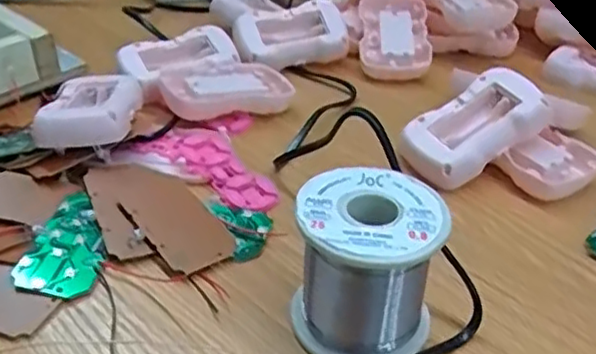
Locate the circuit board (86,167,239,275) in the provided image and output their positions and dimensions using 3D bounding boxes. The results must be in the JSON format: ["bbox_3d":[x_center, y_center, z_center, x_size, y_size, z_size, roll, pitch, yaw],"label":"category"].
[{"bbox_3d":[-0.079,0.020,0.358,0.056,0.007,0.097,-13,40,-31],"label":"circuit board"}]

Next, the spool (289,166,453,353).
[{"bbox_3d":[0.030,0.039,0.289,0.059,0.063,0.059,6,35,5],"label":"spool"}]

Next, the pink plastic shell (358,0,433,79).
[{"bbox_3d":[0.076,-0.113,0.531,0.053,0.019,0.088,0,53,3],"label":"pink plastic shell"}]

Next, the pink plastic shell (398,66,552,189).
[{"bbox_3d":[0.105,-0.030,0.400,0.084,0.014,0.048,-34,60,-6],"label":"pink plastic shell"}]

